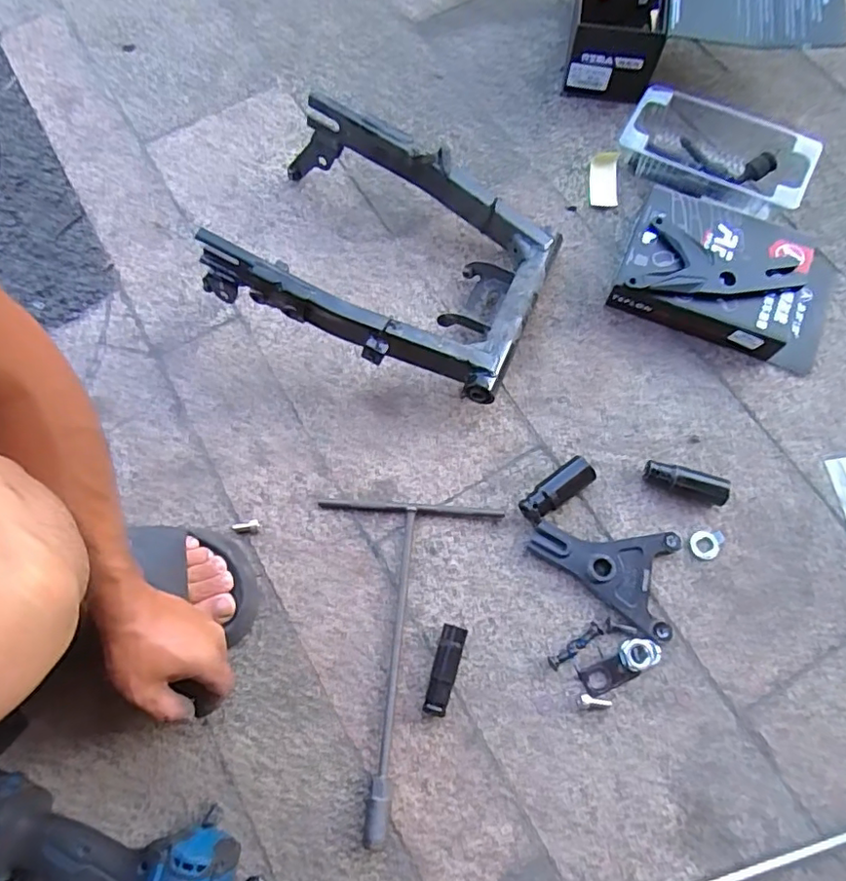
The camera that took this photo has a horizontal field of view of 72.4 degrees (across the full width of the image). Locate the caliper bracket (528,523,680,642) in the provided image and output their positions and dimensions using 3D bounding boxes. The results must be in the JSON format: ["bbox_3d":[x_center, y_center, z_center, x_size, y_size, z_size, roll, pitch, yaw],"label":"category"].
[{"bbox_3d":[0.167,0.120,0.540,0.132,0.017,0.091,14,72,6],"label":"caliper bracket"}]

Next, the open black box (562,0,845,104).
[{"bbox_3d":[0.329,-0.515,0.704,0.295,0.117,0.195,7,71,4],"label":"open black box"}]

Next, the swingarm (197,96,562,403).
[{"bbox_3d":[-0.037,-0.196,0.598,0.321,0.118,0.241,25,73,10],"label":"swingarm"}]

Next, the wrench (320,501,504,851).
[{"bbox_3d":[-0.021,0.196,0.516,0.170,0.020,0.285,3,71,3],"label":"wrench"}]

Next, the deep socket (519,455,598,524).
[{"bbox_3d":[0.129,0.049,0.561,0.078,0.023,0.029,-35,73,-10],"label":"deep socket"}]

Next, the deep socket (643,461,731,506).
[{"bbox_3d":[0.257,0.041,0.565,0.082,0.024,0.023,18,72,7],"label":"deep socket"}]

